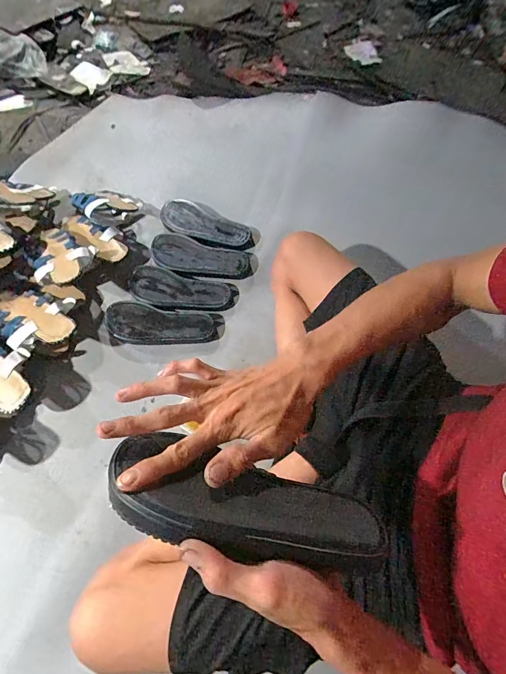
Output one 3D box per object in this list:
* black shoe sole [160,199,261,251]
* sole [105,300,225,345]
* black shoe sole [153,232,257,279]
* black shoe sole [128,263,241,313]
[{"bbox_3d":[-0.106,-0.262,0.858,0.241,0.019,0.094,26,69,11],"label":"black shoe sole"},{"bbox_3d":[-0.190,-0.025,0.777,0.247,0.023,0.092,9,66,3],"label":"sole"},{"bbox_3d":[-0.117,-0.177,0.833,0.246,0.022,0.091,16,67,7],"label":"black shoe sole"},{"bbox_3d":[-0.155,-0.101,0.798,0.234,0.017,0.091,13,67,5],"label":"black shoe sole"}]

